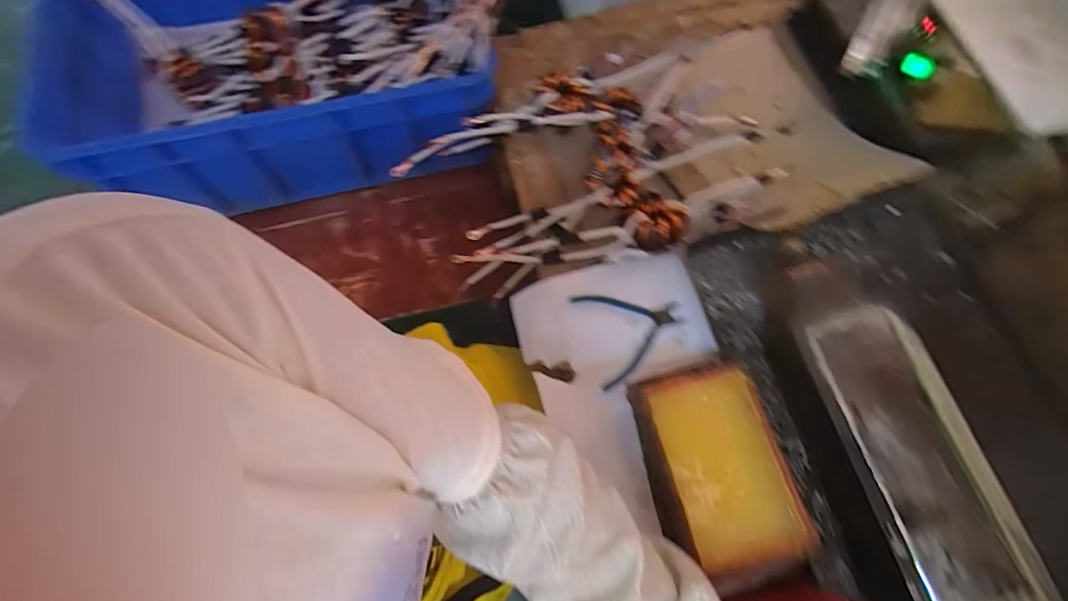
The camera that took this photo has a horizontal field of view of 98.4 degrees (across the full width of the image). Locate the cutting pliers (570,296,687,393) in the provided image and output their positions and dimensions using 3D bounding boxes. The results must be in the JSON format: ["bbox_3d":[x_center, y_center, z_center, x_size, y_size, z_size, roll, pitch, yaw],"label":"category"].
[{"bbox_3d":[0.133,0.036,0.605,0.135,0.011,0.125,-17,71,-9],"label":"cutting pliers"}]

